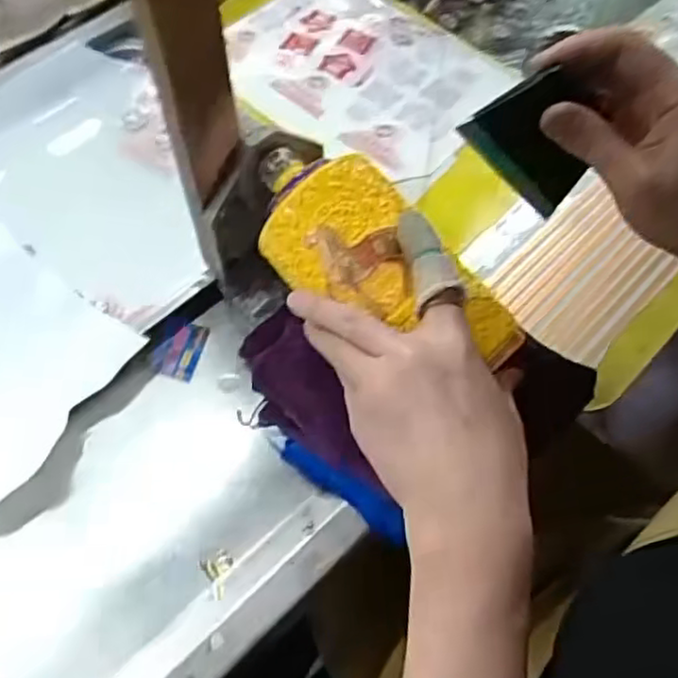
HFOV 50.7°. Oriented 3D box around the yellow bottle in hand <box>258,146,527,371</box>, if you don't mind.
[{"bbox_3d":[0.023,-0.050,0.423,0.186,0.050,0.075,36,66,10],"label":"yellow bottle in hand"}]

